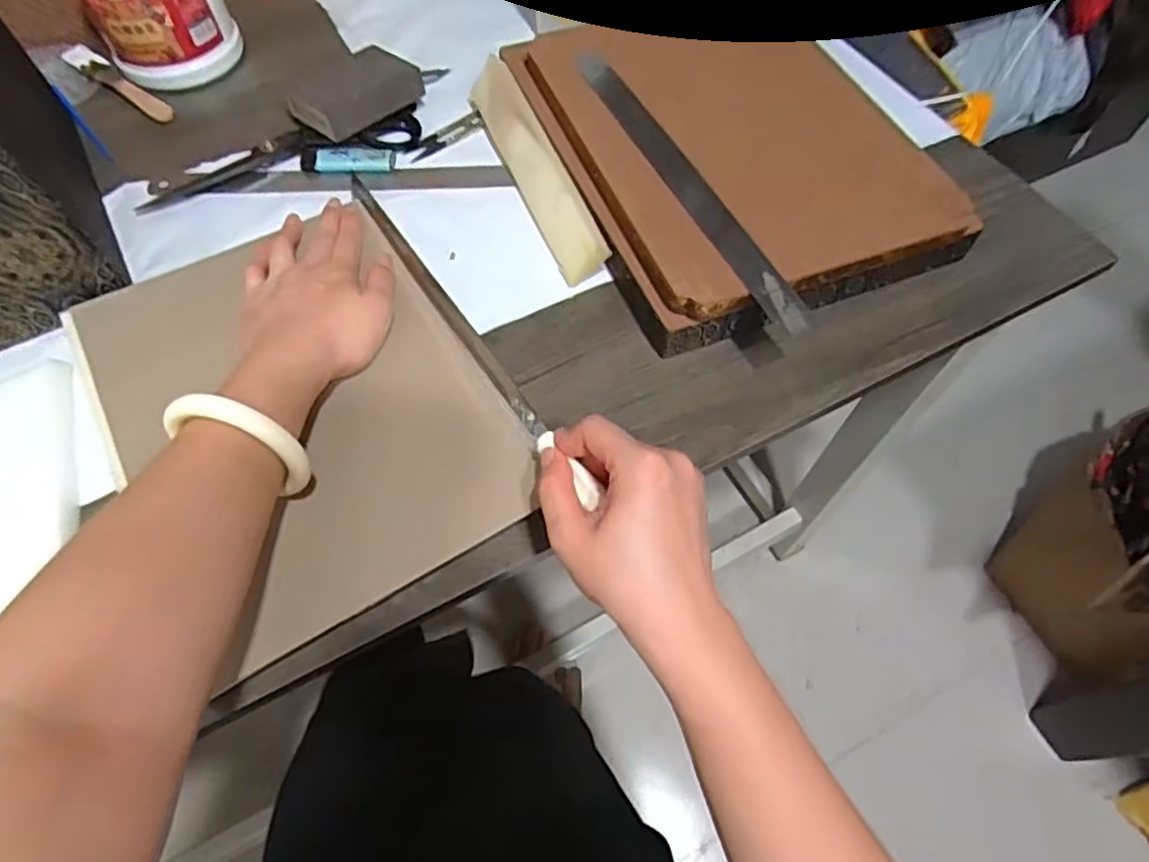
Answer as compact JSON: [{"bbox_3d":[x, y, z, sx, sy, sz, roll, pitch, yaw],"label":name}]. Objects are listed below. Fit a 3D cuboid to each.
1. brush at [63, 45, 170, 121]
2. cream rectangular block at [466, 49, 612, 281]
[{"bbox_3d":[-0.443,-0.340,0.642,0.141,0.018,0.026,32,66,17],"label":"brush"},{"bbox_3d":[-0.034,-0.226,0.551,0.013,0.050,0.241,0,55,-43],"label":"cream rectangular block"}]

